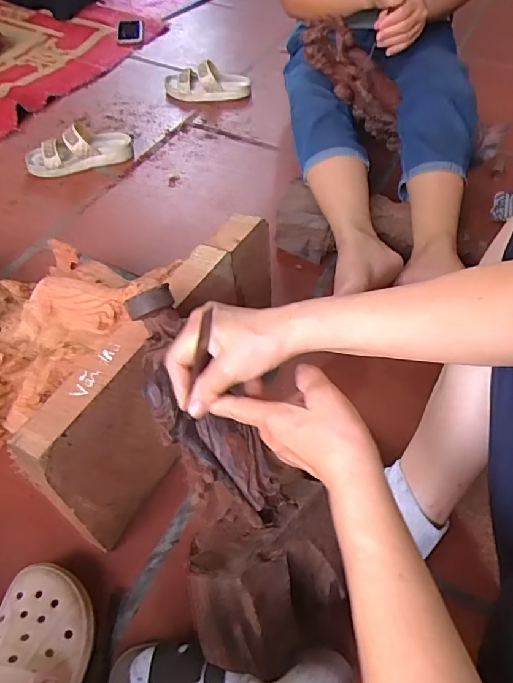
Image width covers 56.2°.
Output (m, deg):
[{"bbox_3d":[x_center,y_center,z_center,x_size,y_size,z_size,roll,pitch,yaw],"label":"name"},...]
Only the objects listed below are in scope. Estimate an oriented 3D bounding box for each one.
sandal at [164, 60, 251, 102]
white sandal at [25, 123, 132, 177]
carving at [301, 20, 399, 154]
[{"bbox_3d":[-0.128,-0.684,1.257,0.223,0.075,0.096,-1,51,-3],"label":"sandal"},{"bbox_3d":[-0.385,-0.421,1.045,0.226,0.069,0.087,-15,53,-14],"label":"white sandal"},{"bbox_3d":[0.194,-0.485,0.904,0.281,0.080,0.069,37,44,-30],"label":"carving"}]

